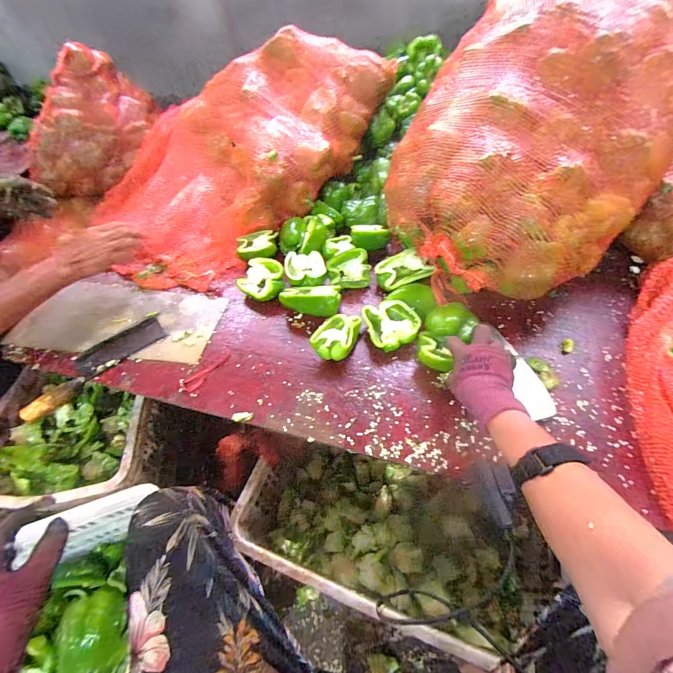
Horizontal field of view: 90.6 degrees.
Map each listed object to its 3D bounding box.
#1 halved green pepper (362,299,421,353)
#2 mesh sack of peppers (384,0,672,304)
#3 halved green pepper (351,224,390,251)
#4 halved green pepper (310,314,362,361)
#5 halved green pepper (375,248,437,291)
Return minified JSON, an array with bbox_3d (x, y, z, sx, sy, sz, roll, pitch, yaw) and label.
[{"bbox_3d":[0.102,-0.020,0.626,0.091,0.044,0.099,-3,54,3],"label":"halved green pepper"},{"bbox_3d":[0.372,-0.394,0.621,0.421,0.329,0.560,33,63,25],"label":"mesh sack of peppers"},{"bbox_3d":[0.077,-0.237,0.787,0.083,0.035,0.062,-13,54,-4],"label":"halved green pepper"},{"bbox_3d":[0.001,-0.003,0.618,0.074,0.054,0.114,8,55,11],"label":"halved green pepper"},{"bbox_3d":[0.141,-0.138,0.714,0.110,0.046,0.068,-21,55,-10],"label":"halved green pepper"}]

